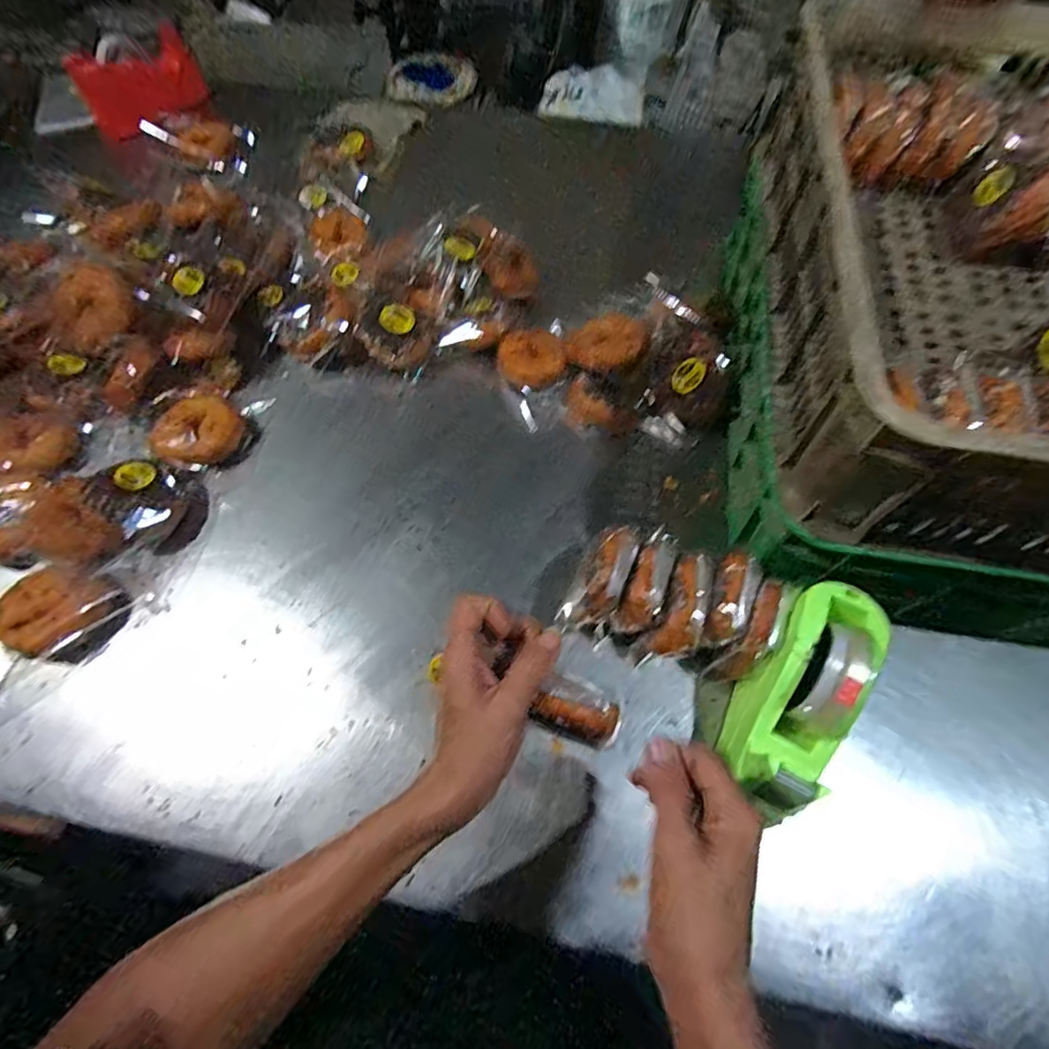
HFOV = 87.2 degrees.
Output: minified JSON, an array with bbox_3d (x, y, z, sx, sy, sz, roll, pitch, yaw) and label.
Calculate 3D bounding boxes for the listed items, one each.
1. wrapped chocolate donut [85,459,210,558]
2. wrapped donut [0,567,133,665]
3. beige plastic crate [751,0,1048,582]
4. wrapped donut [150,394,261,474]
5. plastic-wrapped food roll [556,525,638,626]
[{"bbox_3d":[-0.399,-0.025,0.596,0.102,0.050,0.089,37,69,18],"label":"wrapped chocolate donut"},{"bbox_3d":[-0.465,0.089,0.549,0.116,0.040,0.088,12,63,7],"label":"wrapped donut"},{"bbox_3d":[0.465,-0.258,0.512,0.425,0.157,0.617,9,64,6],"label":"beige plastic crate"},{"bbox_3d":[-0.374,-0.108,0.637,0.097,0.031,0.098,36,69,17],"label":"wrapped donut"},{"bbox_3d":[0.071,0.060,0.523,0.044,0.098,0.088,29,68,15],"label":"plastic-wrapped food roll"}]

